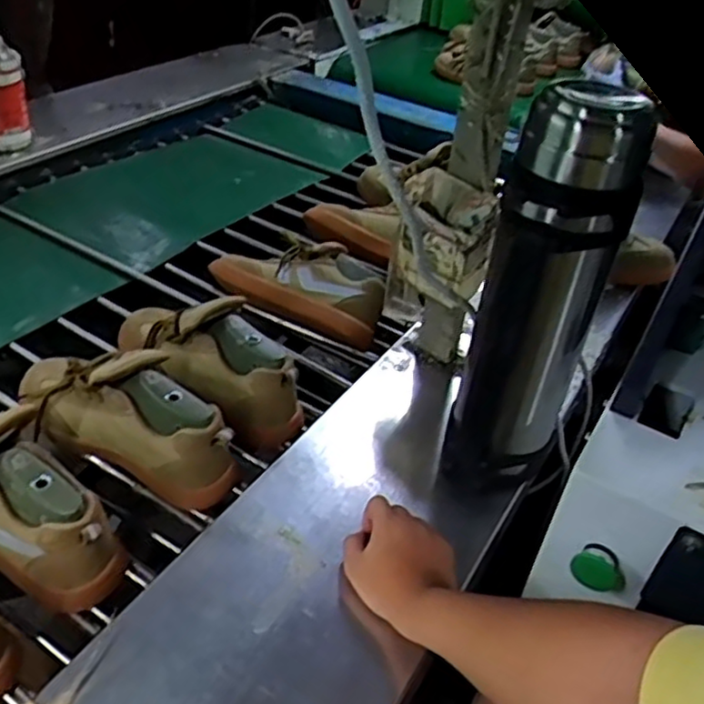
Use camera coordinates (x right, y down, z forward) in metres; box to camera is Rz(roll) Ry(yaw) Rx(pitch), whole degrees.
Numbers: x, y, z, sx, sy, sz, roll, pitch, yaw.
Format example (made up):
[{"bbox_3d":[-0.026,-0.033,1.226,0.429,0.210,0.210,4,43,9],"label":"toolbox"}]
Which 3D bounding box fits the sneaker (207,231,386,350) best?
[{"bbox_3d":[-0.076,-0.103,1.042,0.282,0.086,0.125,20,40,19],"label":"sneaker"}]

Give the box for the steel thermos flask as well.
[{"bbox_3d":[0.178,-0.049,0.662,0.104,0.395,0.104,17,39,15],"label":"steel thermos flask"}]

